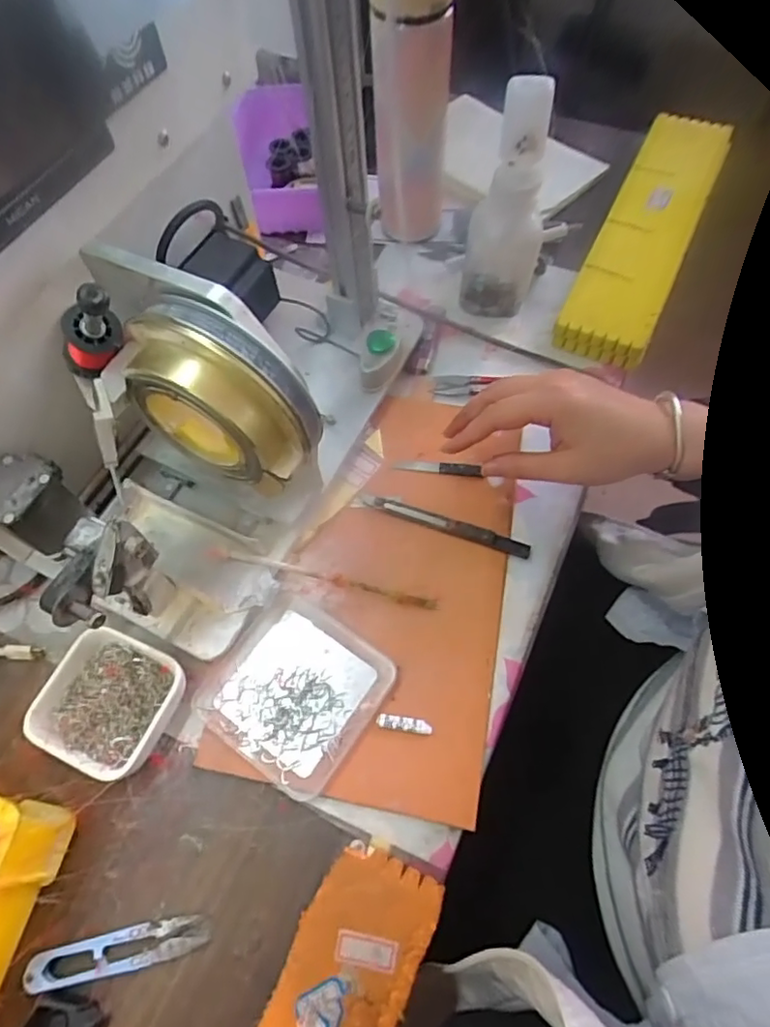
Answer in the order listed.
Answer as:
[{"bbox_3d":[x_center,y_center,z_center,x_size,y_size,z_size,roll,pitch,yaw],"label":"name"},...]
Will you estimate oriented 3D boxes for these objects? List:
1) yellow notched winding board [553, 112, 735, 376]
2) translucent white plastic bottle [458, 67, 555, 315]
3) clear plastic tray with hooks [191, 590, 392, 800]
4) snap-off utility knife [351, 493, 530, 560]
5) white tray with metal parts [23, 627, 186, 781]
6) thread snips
[{"bbox_3d":[0.269,-0.292,0.588,0.083,0.029,0.350,24,66,13],"label":"yellow notched winding board"},{"bbox_3d":[0.104,-0.267,0.492,0.063,0.181,0.077,8,64,6],"label":"translucent white plastic bottle"},{"bbox_3d":[-0.063,0.119,0.399,0.109,0.015,0.109,32,69,17],"label":"clear plastic tray with hooks"},{"bbox_3d":[0.043,0.007,0.456,0.143,0.011,0.015,17,65,10],"label":"snap-off utility knife"},{"bbox_3d":[-0.185,0.128,0.391,0.083,0.024,0.081,20,66,12],"label":"white tray with metal parts"},{"bbox_3d":[-0.157,0.257,0.339,0.100,0.010,0.021,-12,63,-4],"label":"thread snips"}]

